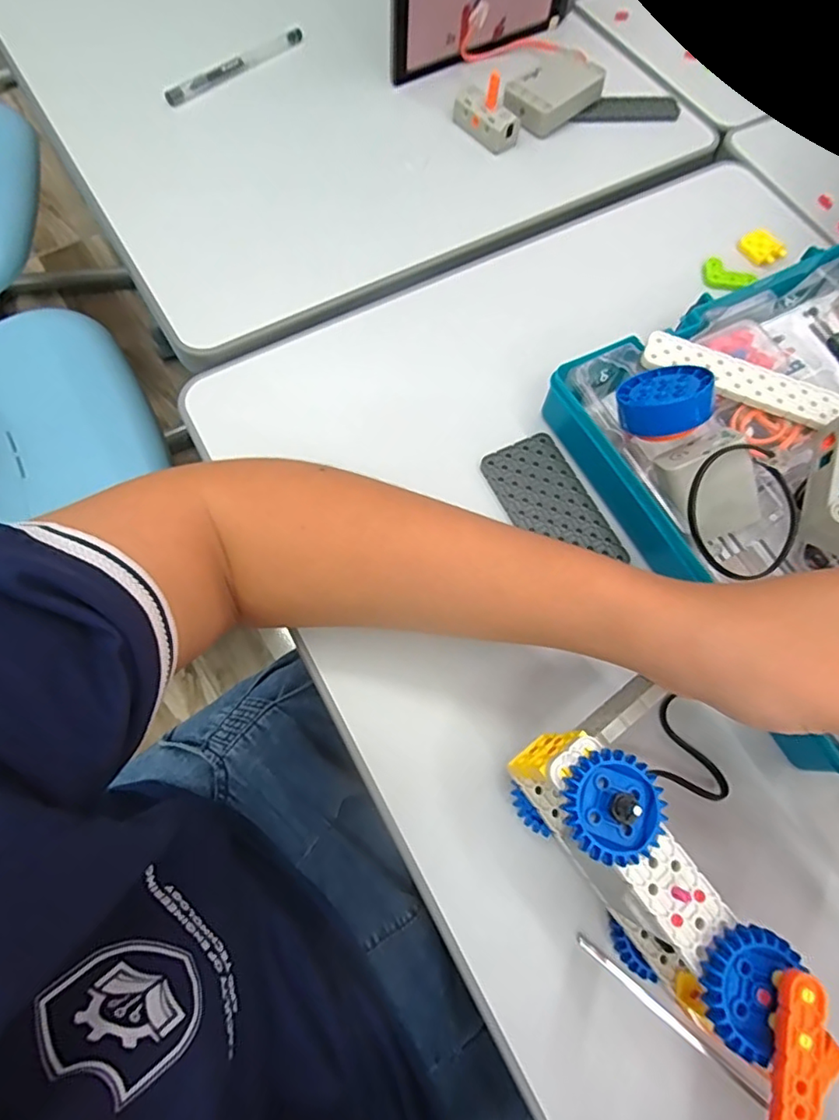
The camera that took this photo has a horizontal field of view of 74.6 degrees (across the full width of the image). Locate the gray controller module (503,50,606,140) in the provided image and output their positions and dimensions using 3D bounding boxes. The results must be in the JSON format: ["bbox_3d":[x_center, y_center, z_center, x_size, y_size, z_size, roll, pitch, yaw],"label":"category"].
[{"bbox_3d":[0.116,-0.399,0.471,0.085,0.023,0.051,-36,76,-16],"label":"gray controller module"}]

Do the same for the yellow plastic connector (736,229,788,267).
[{"bbox_3d":[0.257,-0.233,0.414,0.023,0.008,0.031,-35,75,-16],"label":"yellow plastic connector"}]

